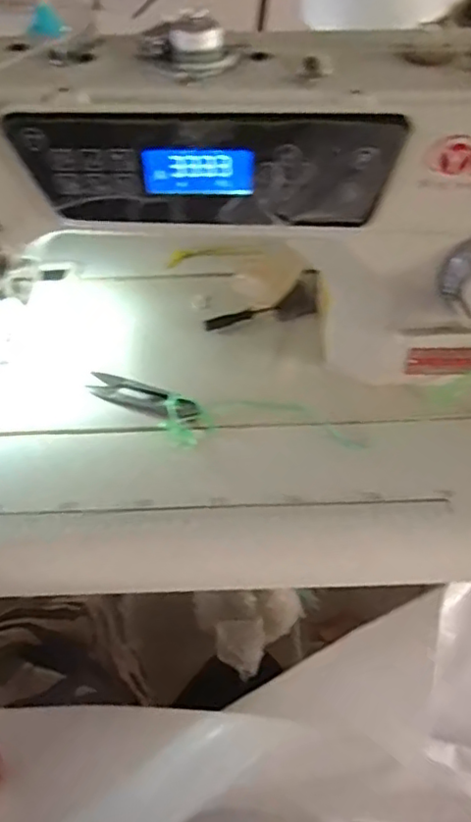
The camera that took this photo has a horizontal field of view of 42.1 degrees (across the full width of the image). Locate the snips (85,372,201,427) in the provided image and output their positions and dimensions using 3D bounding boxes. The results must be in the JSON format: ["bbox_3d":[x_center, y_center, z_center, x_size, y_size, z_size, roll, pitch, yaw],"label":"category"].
[{"bbox_3d":[-0.069,-0.011,0.459,0.094,0.008,0.026,21,53,18],"label":"snips"}]

